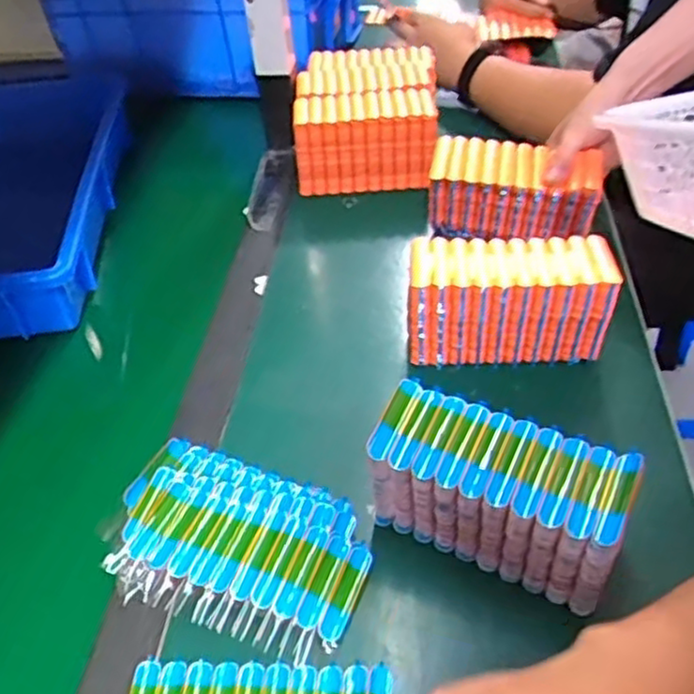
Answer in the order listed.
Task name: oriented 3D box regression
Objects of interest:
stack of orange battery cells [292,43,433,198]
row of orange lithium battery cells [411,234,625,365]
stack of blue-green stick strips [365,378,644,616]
[{"bbox_3d":[0.026,-0.269,0.852,0.161,0.092,0.179,-2,43,4],"label":"stack of orange battery cells"},{"bbox_3d":[0.131,-0.031,0.584,0.154,0.110,0.061,1,43,7],"label":"row of orange lithium battery cells"},{"bbox_3d":[0.097,0.100,0.458,0.159,0.099,0.065,17,48,22],"label":"stack of blue-green stick strips"}]

